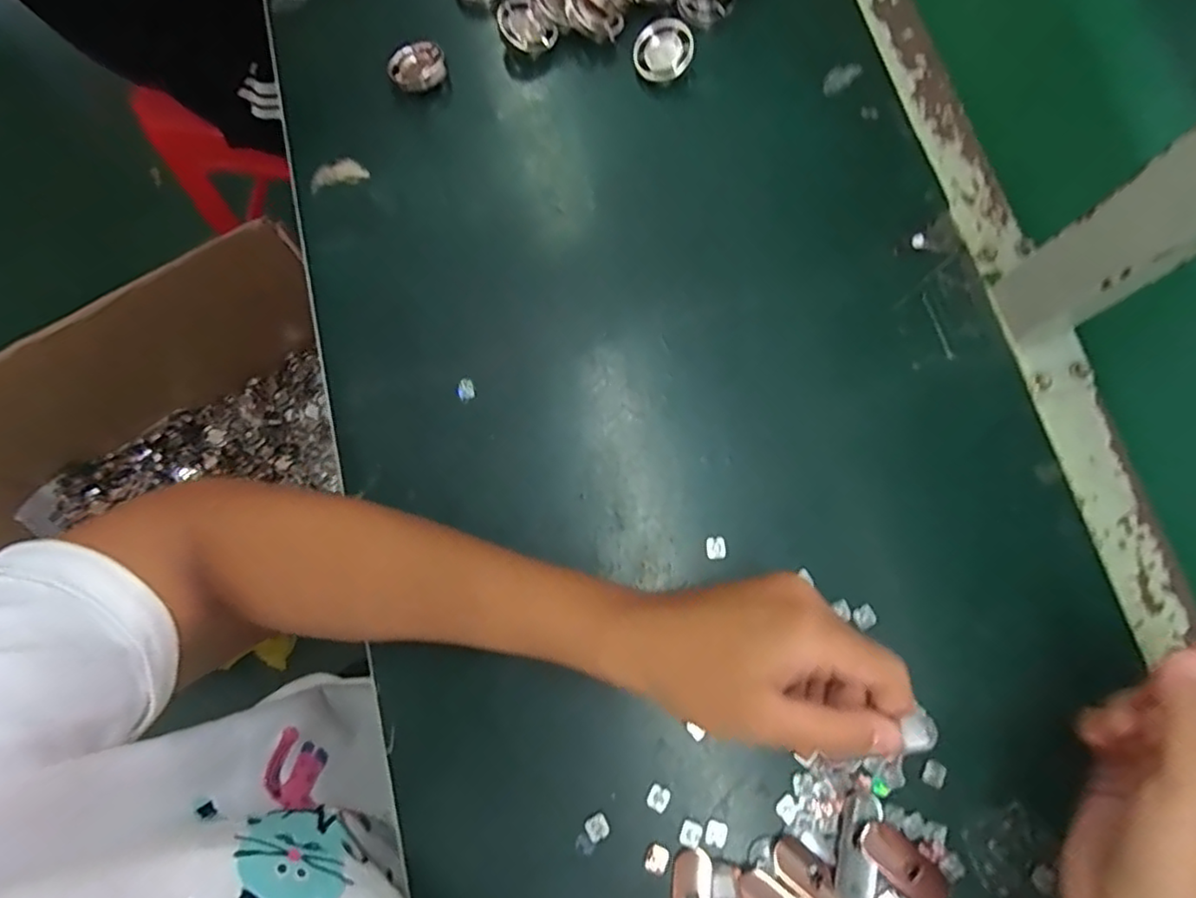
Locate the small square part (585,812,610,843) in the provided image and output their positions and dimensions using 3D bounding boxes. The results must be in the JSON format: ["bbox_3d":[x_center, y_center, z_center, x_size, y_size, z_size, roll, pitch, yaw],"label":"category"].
[{"bbox_3d":[0.000,0.191,0.313,0.011,0.004,0.012,-24,77,-6],"label":"small square part"}]

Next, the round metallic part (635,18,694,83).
[{"bbox_3d":[0.043,-0.264,0.414,0.036,0.020,0.040,-1,77,0],"label":"round metallic part"}]

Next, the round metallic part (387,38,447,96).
[{"bbox_3d":[-0.120,-0.253,0.416,0.037,0.010,0.034,0,77,0],"label":"round metallic part"}]

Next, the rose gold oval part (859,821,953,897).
[{"bbox_3d":[0.151,0.205,0.304,0.050,0.004,0.020,42,80,9],"label":"rose gold oval part"}]

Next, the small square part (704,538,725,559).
[{"bbox_3d":[0.065,0.054,0.343,0.010,0.004,0.012,-3,76,-1],"label":"small square part"}]

